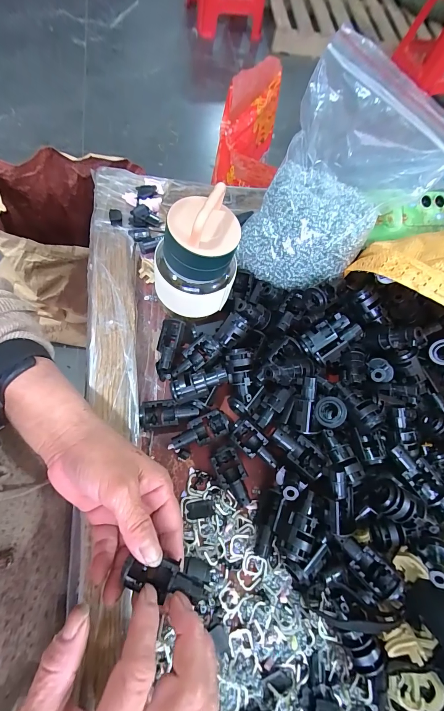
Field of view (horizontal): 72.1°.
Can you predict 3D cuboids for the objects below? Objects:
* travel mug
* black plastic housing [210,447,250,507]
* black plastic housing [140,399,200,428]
[{"bbox_3d":[-0.023,-0.085,0.268,0.069,0.111,0.073,3,68,-7],"label":"travel mug"},{"bbox_3d":[0.009,0.109,0.274,0.025,0.018,0.050,-19,72,-15],"label":"black plastic housing"},{"bbox_3d":[-0.049,0.055,0.287,0.052,0.023,0.024,-7,69,-11],"label":"black plastic housing"}]

